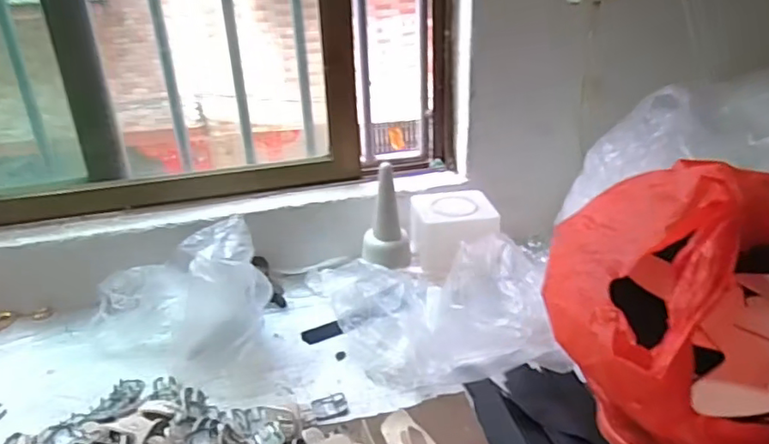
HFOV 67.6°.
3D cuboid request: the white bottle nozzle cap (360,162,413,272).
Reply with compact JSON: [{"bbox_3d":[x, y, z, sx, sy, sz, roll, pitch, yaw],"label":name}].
[{"bbox_3d":[0.001,-0.008,0.827,0.068,0.154,0.059,-2,27,2],"label":"white bottle nozzle cap"}]

